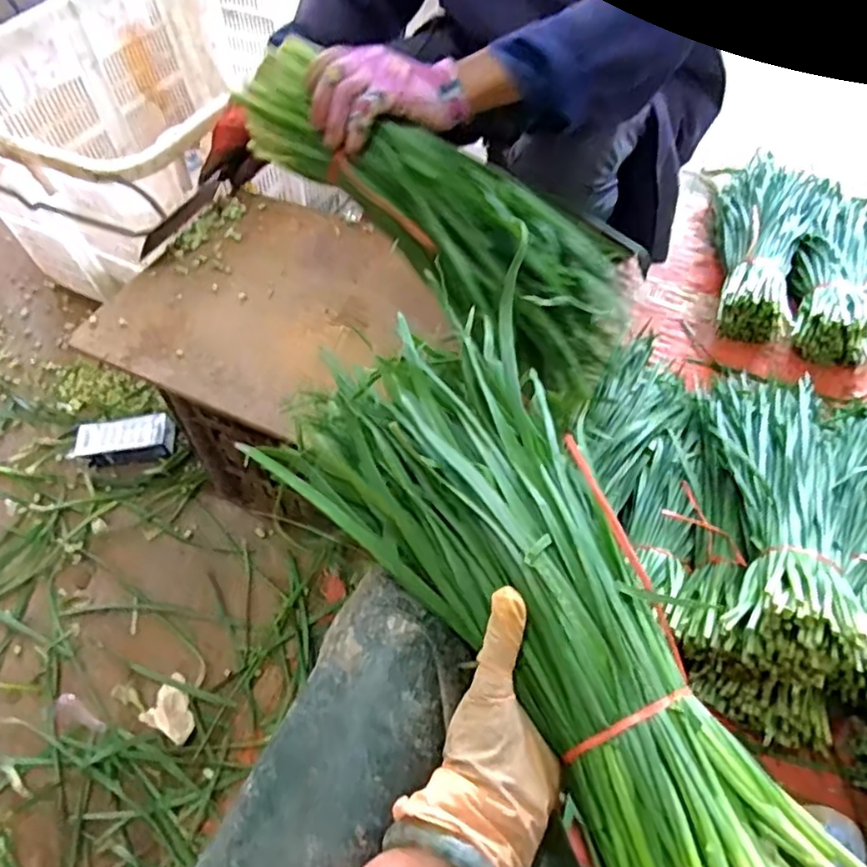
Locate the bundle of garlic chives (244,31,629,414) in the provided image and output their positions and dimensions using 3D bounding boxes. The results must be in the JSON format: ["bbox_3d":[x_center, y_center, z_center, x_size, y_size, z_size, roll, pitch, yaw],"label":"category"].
[{"bbox_3d":[-0.007,-0.195,0.615,0.434,0.120,0.143,38,62,6],"label":"bundle of garlic chives"}]

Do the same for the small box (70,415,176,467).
[{"bbox_3d":[-0.470,0.012,0.967,0.152,0.040,0.064,-8,55,-5],"label":"small box"}]

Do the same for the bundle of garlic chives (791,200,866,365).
[{"bbox_3d":[0.738,-0.305,1.149,0.169,0.088,0.463,23,58,17],"label":"bundle of garlic chives"}]

